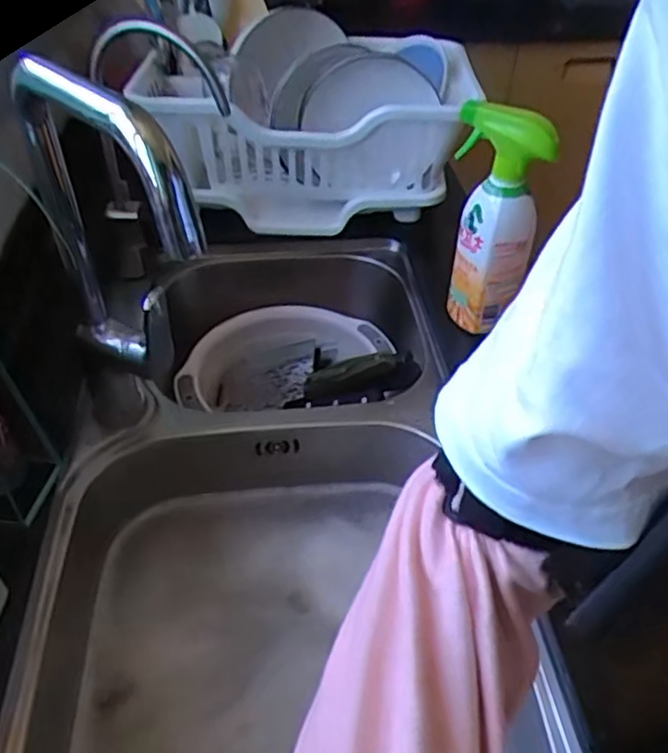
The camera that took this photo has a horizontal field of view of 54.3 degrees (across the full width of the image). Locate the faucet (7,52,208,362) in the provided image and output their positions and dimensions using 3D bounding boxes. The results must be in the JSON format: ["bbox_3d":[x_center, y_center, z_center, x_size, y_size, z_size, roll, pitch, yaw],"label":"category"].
[{"bbox_3d":[-0.149,-0.074,0.457,0.044,0.259,0.219,-24,48,-25],"label":"faucet"}]

